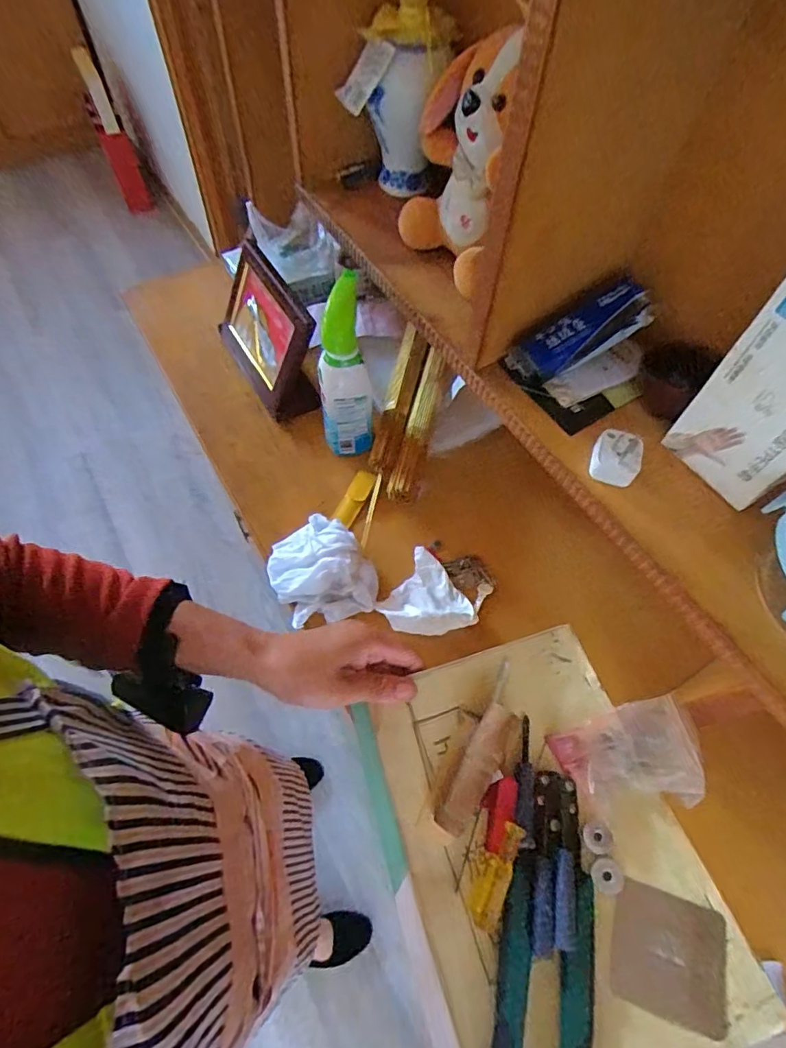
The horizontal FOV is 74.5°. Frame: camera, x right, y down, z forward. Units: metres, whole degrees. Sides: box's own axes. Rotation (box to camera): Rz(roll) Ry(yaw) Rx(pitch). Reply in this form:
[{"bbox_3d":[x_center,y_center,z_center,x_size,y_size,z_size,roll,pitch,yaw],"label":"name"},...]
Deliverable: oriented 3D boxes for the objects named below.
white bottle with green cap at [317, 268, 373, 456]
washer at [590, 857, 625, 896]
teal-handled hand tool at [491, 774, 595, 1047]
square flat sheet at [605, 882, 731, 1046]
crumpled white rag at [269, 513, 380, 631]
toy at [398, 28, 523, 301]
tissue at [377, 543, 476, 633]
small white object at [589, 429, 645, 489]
[{"bbox_3d":[-0.063,-0.189,0.649,0.066,0.229,0.085,-6,62,-7],"label":"white bottle with green cap"},{"bbox_3d":[0.146,0.241,0.353,0.021,0.006,0.021,1,61,-3],"label":"washer"},{"bbox_3d":[0.102,0.263,0.333,0.057,0.009,0.180,13,61,4],"label":"teal-handled hand tool"},{"bbox_3d":[0.175,0.275,0.331,0.066,0.005,0.065,9,56,18],"label":"square flat sheet"},{"bbox_3d":[-0.086,0.057,0.615,0.109,0.062,0.119,-27,66,-17],"label":"crumpled white rag"},{"bbox_3d":[0.076,-0.352,0.510,0.080,0.180,0.166,-26,66,-16],"label":"toy"},{"bbox_3d":[0.032,0.090,0.613,0.096,0.035,0.117,-31,67,-19],"label":"tissue"},{"bbox_3d":[0.198,-0.058,0.457,0.040,0.028,0.040,24,62,10],"label":"small white object"}]

